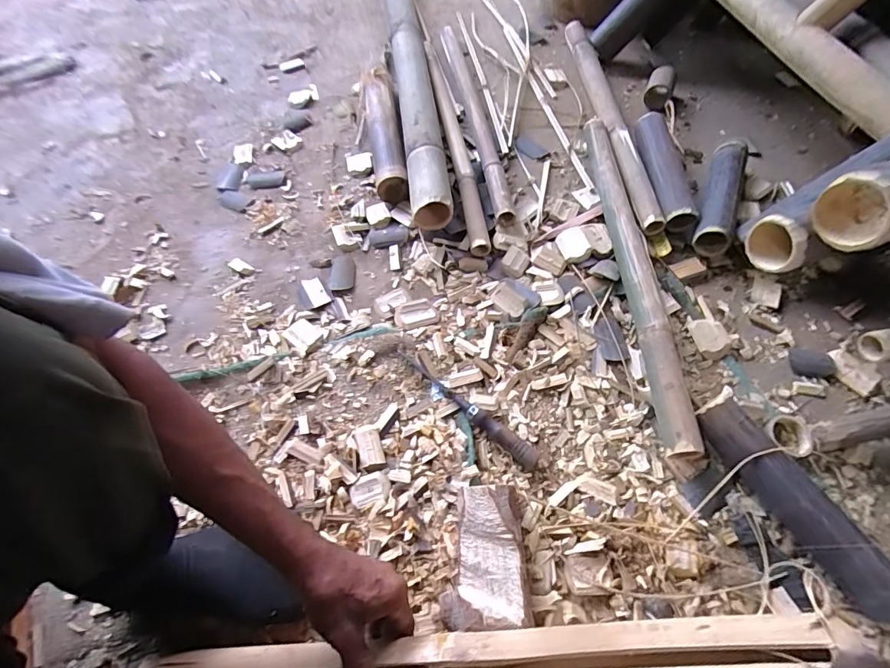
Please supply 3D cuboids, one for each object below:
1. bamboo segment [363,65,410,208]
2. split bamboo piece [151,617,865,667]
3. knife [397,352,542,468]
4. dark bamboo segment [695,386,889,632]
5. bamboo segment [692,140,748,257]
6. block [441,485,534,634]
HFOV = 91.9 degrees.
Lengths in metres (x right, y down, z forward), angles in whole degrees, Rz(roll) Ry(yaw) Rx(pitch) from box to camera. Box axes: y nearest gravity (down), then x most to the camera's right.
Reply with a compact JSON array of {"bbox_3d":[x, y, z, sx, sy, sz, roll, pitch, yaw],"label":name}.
[{"bbox_3d":[-0.122,-0.405,0.860,0.066,0.076,0.346,-10,61,-3],"label":"bamboo segment"},{"bbox_3d":[0.025,0.302,0.392,0.610,0.030,0.048,-8,61,6],"label":"split bamboo piece"},{"bbox_3d":[0.028,0.097,0.589,0.236,0.021,0.025,37,68,20],"label":"knife"},{"bbox_3d":[0.403,0.196,0.503,0.055,0.060,0.269,-26,63,-12],"label":"dark bamboo segment"},{"bbox_3d":[0.488,-0.250,0.760,0.055,0.061,0.265,21,64,13],"label":"bamboo segment"},{"bbox_3d":[0.050,0.326,0.437,0.102,0.060,0.319,-6,61,-1],"label":"block"}]

